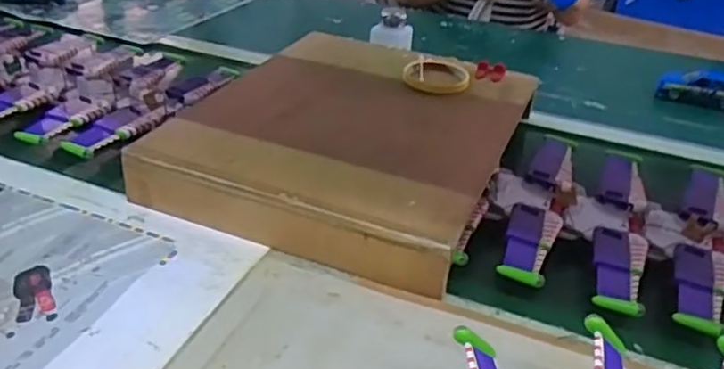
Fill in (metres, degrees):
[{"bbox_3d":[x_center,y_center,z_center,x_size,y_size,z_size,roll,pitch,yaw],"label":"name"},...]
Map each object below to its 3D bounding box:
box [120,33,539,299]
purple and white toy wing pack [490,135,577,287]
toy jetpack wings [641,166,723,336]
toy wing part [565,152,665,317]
[{"bbox_3d":[-0.008,-0.067,0.798,0.363,0.068,0.431,14,34,17],"label":"box"},{"bbox_3d":[0.189,0.015,0.729,0.090,0.029,0.299,11,33,12],"label":"purple and white toy wing pack"},{"bbox_3d":[0.347,0.060,0.679,0.103,0.031,0.282,18,35,22],"label":"toy jetpack wings"},{"bbox_3d":[0.266,0.041,0.703,0.090,0.032,0.295,12,33,13],"label":"toy wing part"}]

